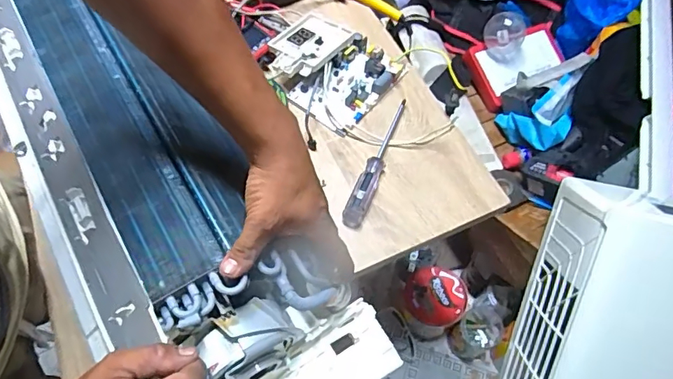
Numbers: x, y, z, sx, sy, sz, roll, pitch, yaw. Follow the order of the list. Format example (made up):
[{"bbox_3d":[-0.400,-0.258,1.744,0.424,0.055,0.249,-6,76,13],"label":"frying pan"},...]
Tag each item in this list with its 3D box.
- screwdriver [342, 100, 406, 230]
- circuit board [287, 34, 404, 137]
[{"bbox_3d":[0.061,-0.046,0.682,0.027,0.025,0.226,21,62,9],"label":"screwdriver"},{"bbox_3d":[0.021,-0.171,0.751,0.112,0.032,0.170,38,66,17],"label":"circuit board"}]

